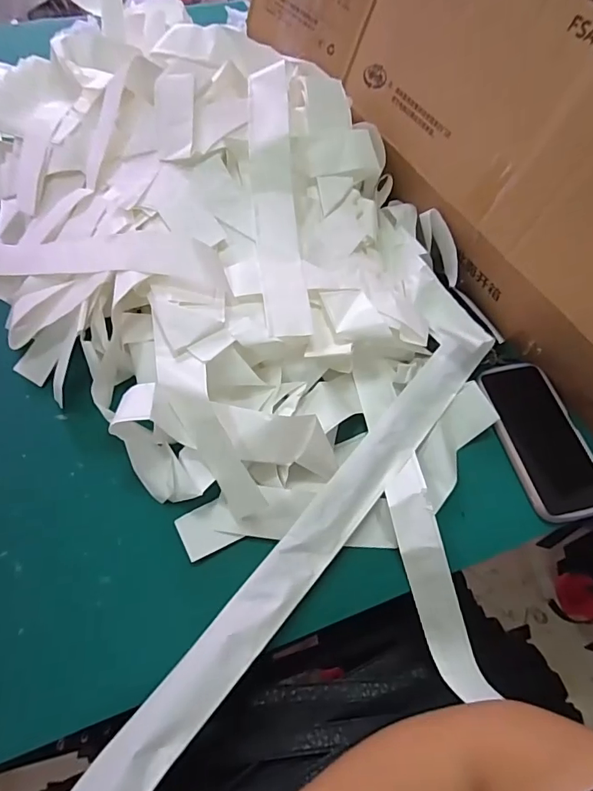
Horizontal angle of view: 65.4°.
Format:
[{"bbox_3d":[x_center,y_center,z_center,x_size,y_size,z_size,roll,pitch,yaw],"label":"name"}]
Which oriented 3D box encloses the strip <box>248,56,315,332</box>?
[{"bbox_3d":[-0.023,-0.212,0.490,0.046,0.026,0.330,-4,74,-5],"label":"strip"}]

